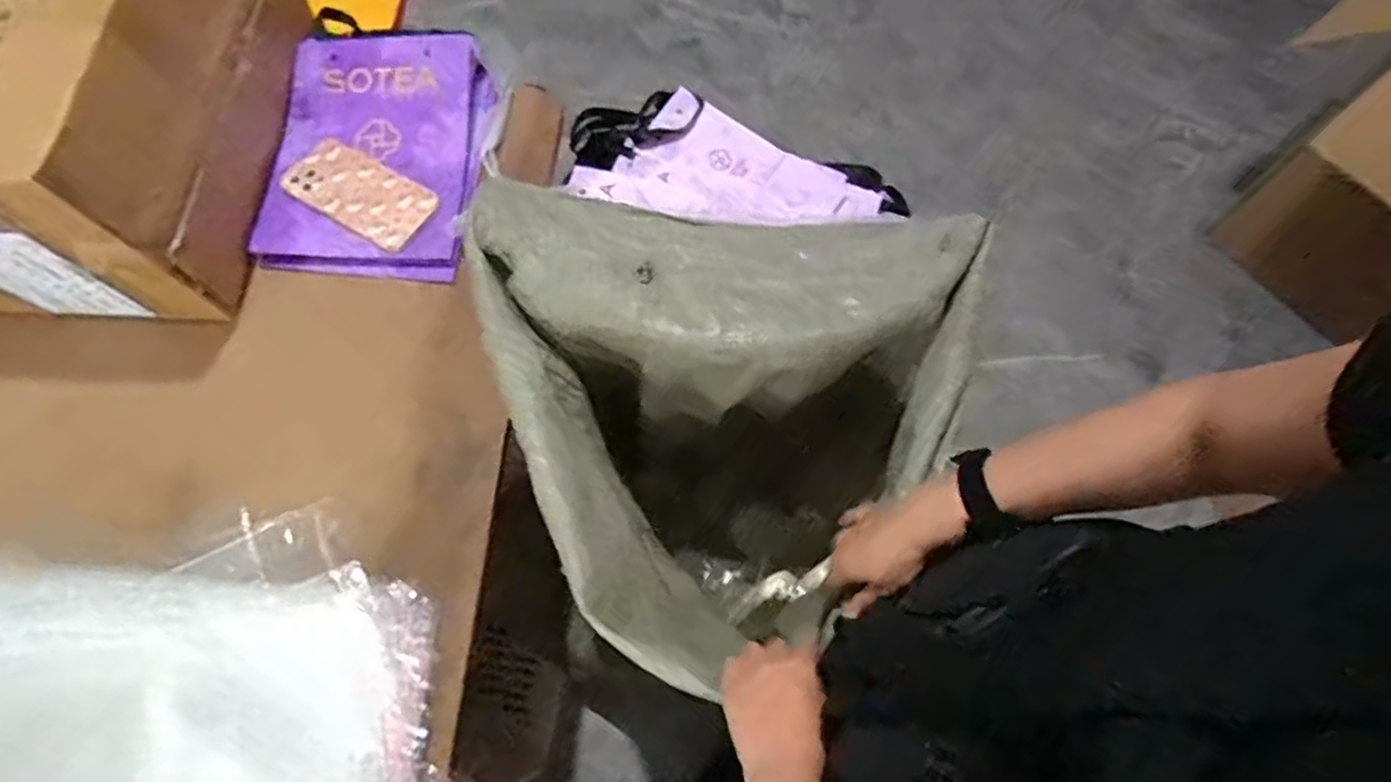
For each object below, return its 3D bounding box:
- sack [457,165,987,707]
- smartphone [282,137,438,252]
[{"bbox_3d":[0.012,0.110,0.877,0.465,0.550,0.424,7,69,2],"label":"sack"},{"bbox_3d":[-0.357,-0.212,0.771,0.154,0.012,0.082,28,71,10],"label":"smartphone"}]

